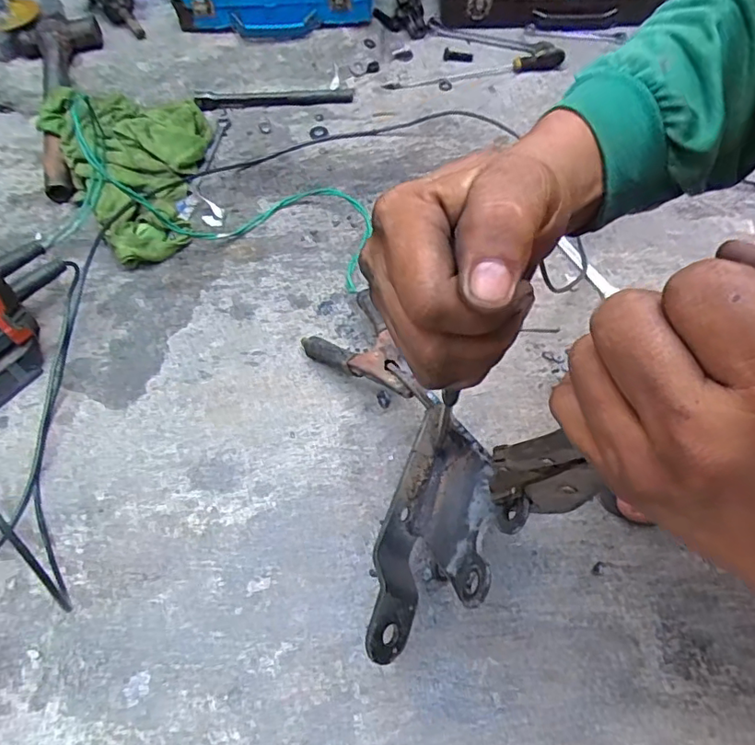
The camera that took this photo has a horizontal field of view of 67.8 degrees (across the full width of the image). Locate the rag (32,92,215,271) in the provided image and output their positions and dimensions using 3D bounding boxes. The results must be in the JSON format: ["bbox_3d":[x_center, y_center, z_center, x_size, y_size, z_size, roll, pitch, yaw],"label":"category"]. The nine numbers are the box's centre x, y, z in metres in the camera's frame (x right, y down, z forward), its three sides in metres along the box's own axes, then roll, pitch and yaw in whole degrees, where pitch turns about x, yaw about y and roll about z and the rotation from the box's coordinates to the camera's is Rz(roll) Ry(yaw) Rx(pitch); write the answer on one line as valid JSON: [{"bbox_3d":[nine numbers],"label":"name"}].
[{"bbox_3d":[-0.302,-0.285,0.729,0.188,0.054,0.327,-32,63,-14],"label":"rag"}]

